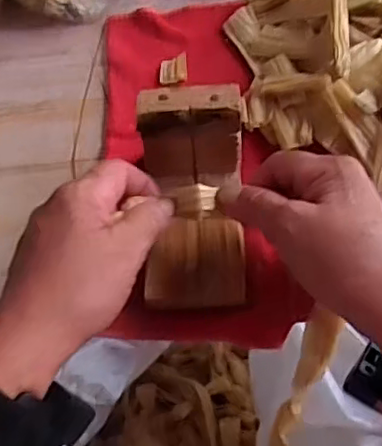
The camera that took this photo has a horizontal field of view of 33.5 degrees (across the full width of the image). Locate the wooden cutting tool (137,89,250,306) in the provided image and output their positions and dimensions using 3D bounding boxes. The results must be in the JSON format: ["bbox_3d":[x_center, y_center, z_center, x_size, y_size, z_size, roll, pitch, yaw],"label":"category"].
[{"bbox_3d":[0.001,-0.015,0.369,0.059,0.073,0.106,-3,59,2],"label":"wooden cutting tool"}]

